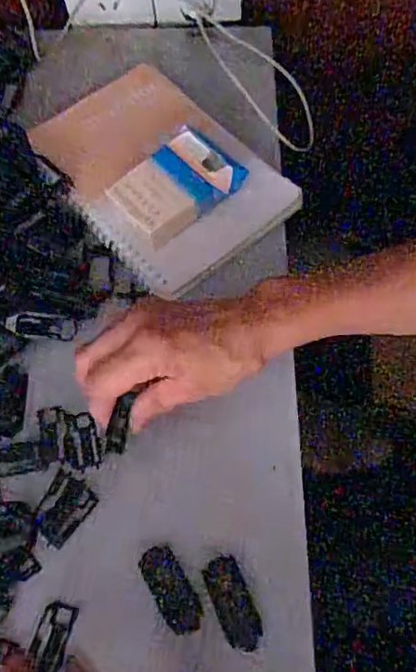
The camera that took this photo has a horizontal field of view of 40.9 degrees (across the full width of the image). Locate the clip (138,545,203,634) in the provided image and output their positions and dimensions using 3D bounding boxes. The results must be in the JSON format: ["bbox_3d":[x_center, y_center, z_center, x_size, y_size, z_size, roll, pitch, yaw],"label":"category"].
[{"bbox_3d":[-0.022,0.152,0.335,0.021,0.006,0.051,-31,67,-12],"label":"clip"}]

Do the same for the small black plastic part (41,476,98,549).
[{"bbox_3d":[-0.089,0.112,0.353,0.022,0.004,0.040,28,69,15],"label":"small black plastic part"}]

